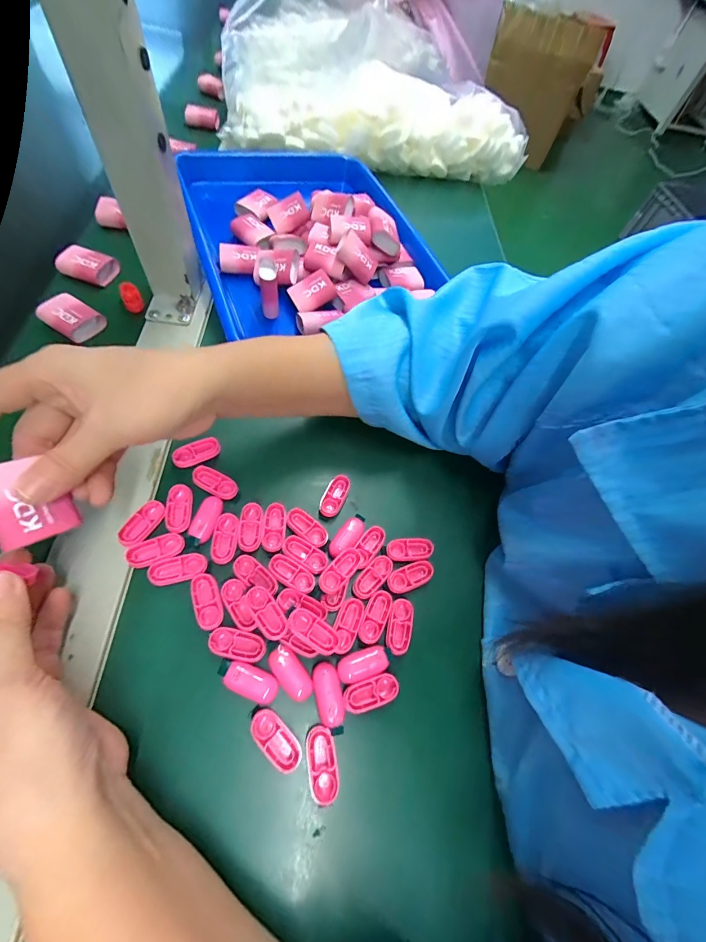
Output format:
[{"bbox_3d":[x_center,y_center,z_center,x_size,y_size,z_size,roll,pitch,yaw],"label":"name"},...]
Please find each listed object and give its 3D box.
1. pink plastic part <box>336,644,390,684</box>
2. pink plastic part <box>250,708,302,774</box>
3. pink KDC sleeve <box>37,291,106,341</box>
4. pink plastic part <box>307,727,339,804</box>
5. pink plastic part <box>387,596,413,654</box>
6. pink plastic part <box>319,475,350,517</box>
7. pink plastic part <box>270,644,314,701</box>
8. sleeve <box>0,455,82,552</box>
[{"bbox_3d":[0.006,0.122,0.227,0.033,0.005,0.015,-15,67,-16],"label":"pink plastic part"},{"bbox_3d":[-0.043,0.150,0.201,0.033,0.006,0.015,42,65,12],"label":"pink plastic part"},{"bbox_3d":[-0.248,-0.136,0.319,0.036,0.022,0.034,30,63,7],"label":"pink KDC sleeve"},{"bbox_3d":[-0.016,0.162,0.199,0.014,0.004,0.034,-9,66,-13],"label":"pink plastic part"},{"bbox_3d":[0.032,0.103,0.240,0.016,0.004,0.033,12,63,-3],"label":"pink plastic part"},{"bbox_3d":[-0.014,0.018,0.276,0.016,0.006,0.034,23,63,3],"label":"pink plastic part"},{"bbox_3d":[-0.038,0.122,0.217,0.015,0.005,0.033,-37,74,-23],"label":"pink plastic part"},{"bbox_3d":[-0.164,0.015,0.181,0.033,0.005,0.041,-27,103,-45],"label":"sleeve"}]

